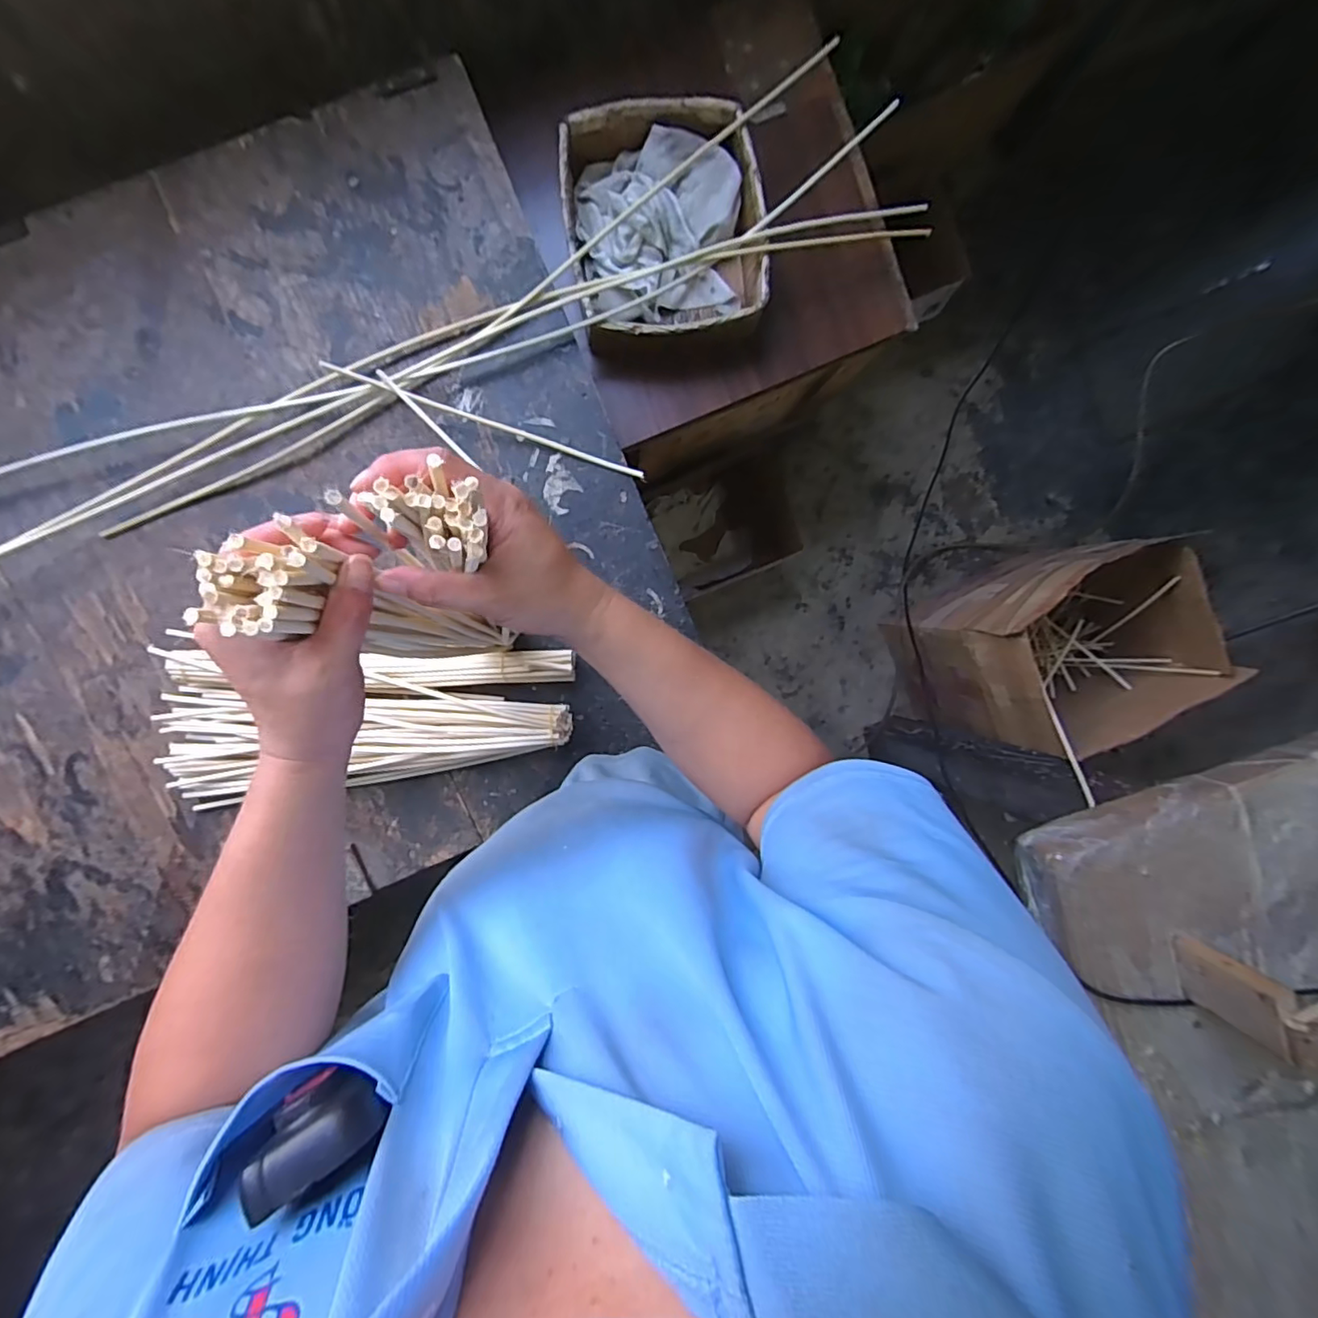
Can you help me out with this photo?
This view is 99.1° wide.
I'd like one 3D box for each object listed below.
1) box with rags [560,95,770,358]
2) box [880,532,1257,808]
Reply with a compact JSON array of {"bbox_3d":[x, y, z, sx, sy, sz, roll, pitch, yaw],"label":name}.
[{"bbox_3d":[0.005,-0.556,0.750,0.250,0.087,0.275,-8,97,-4],"label":"box with rags"},{"bbox_3d":[0.812,-0.036,1.210,0.451,0.457,0.346,-20,97,-2],"label":"box"}]

